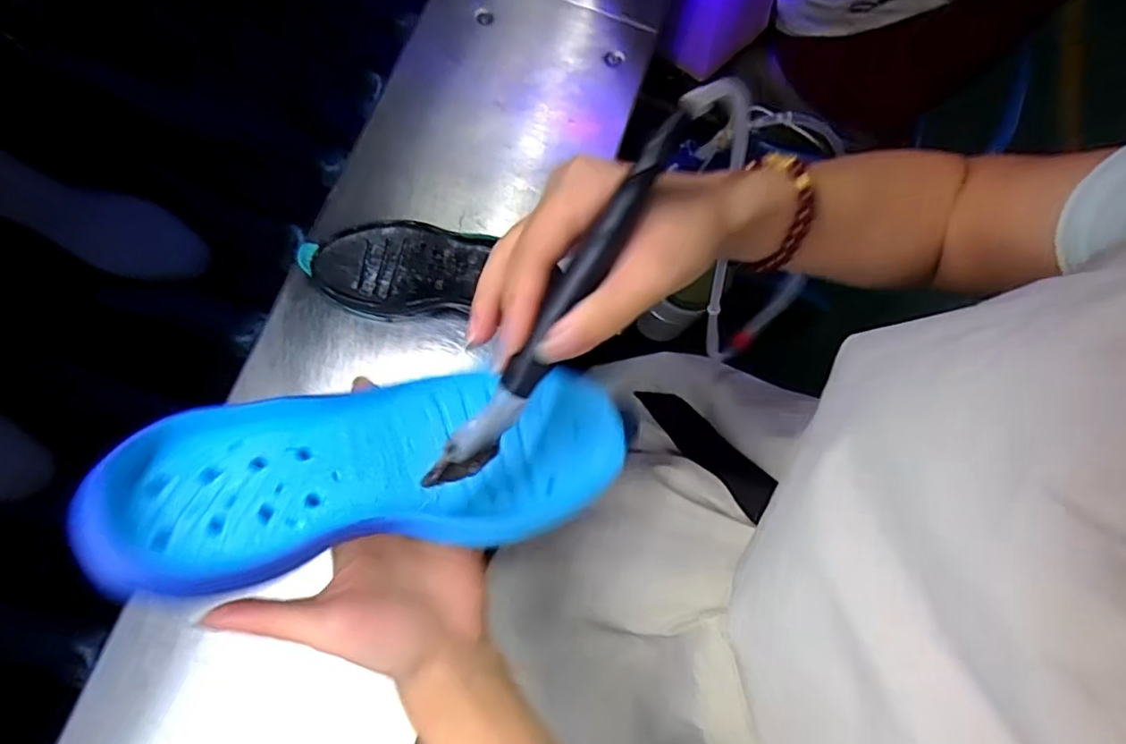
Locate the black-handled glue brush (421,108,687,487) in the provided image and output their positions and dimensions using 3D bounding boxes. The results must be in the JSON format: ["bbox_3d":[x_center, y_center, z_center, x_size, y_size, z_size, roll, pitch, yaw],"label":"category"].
[{"bbox_3d":[-0.003,-0.022,0.241,0.015,0.017,0.170,35,102,10],"label":"black-handled glue brush"}]

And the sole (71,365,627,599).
[{"bbox_3d":[-0.077,0.042,0.283,0.229,0.020,0.082,-6,70,-28],"label":"sole"}]

